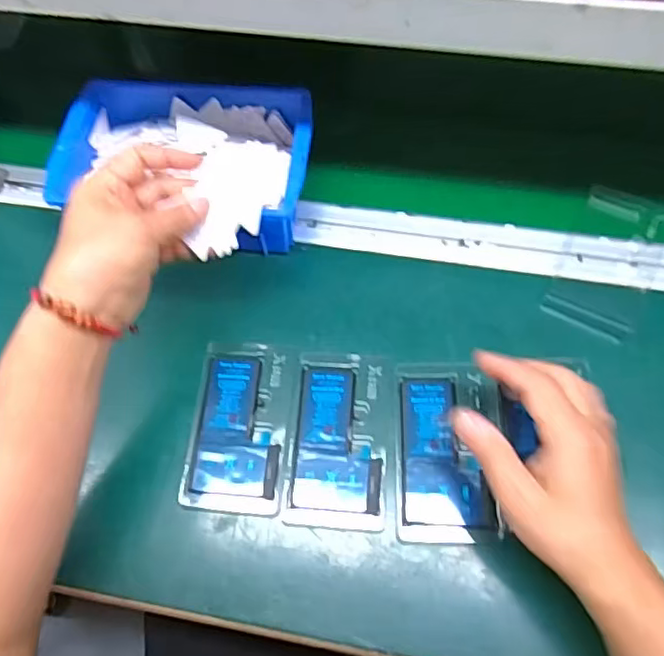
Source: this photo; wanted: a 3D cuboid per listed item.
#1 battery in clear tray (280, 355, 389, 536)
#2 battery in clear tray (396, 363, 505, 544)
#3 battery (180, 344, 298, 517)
[{"bbox_3d":[0.005,0.079,0.434,0.069,0.006,0.125,3,65,4],"label":"battery in clear tray"},{"bbox_3d":[0.083,0.087,0.428,0.072,0.013,0.125,0,65,3],"label":"battery in clear tray"},{"bbox_3d":[-0.067,0.071,0.443,0.071,0.005,0.125,4,66,5],"label":"battery"}]

